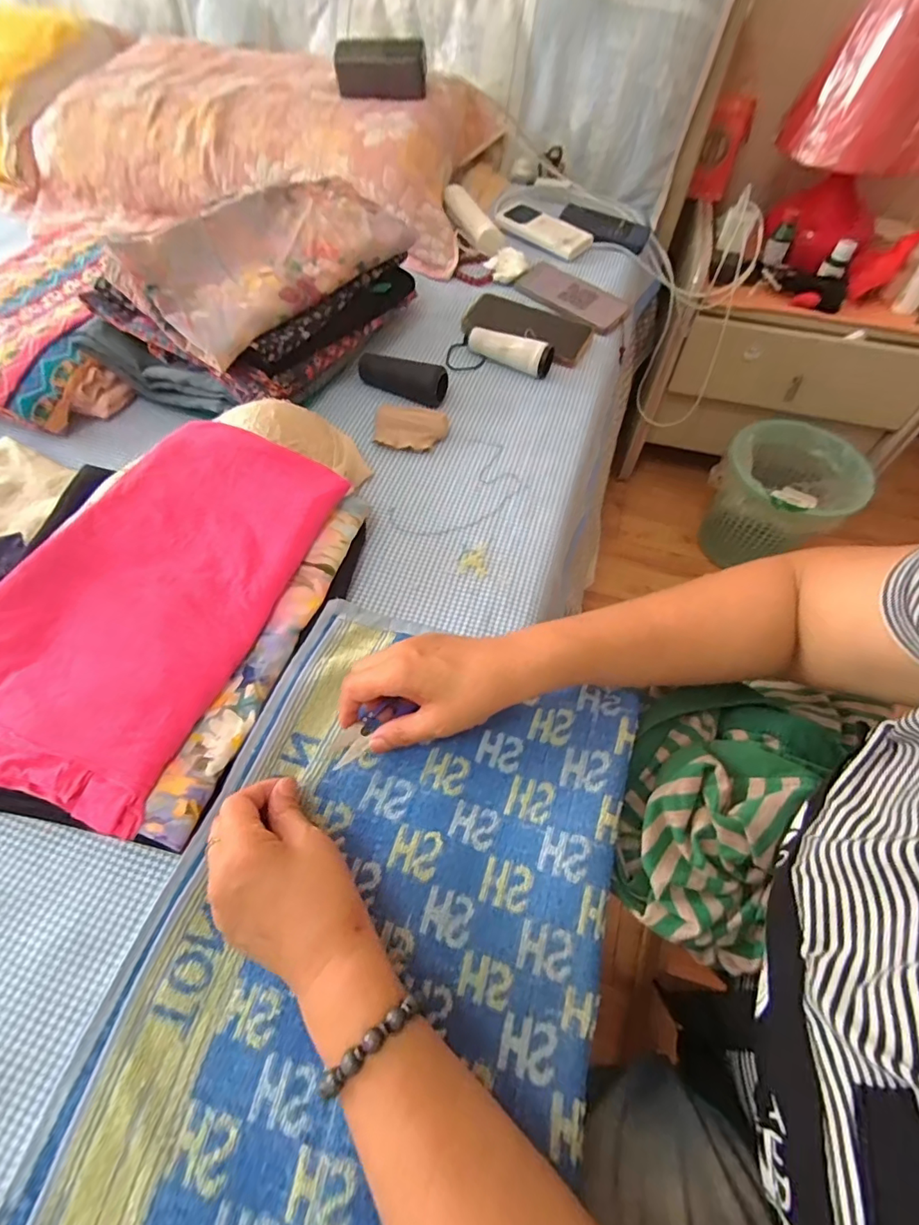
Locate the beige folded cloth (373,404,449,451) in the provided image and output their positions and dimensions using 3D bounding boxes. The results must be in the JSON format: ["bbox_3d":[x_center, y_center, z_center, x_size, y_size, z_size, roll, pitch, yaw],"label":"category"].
[{"bbox_3d":[-0.054,-0.205,0.550,0.080,0.017,0.050,5,58,-1],"label":"beige folded cloth"}]

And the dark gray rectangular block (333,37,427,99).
[{"bbox_3d":[-0.117,-0.799,0.735,0.133,0.058,0.052,2,60,-1],"label":"dark gray rectangular block"}]

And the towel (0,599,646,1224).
[{"bbox_3d":[-0.047,0.192,0.310,0.268,0.037,0.396,18,59,6],"label":"towel"}]

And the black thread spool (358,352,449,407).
[{"bbox_3d":[-0.069,-0.276,0.582,0.109,0.031,0.034,17,59,6],"label":"black thread spool"}]

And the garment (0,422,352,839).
[{"bbox_3d":[-0.240,-0.020,0.390,0.194,0.060,0.319,18,59,7],"label":"garment"}]

